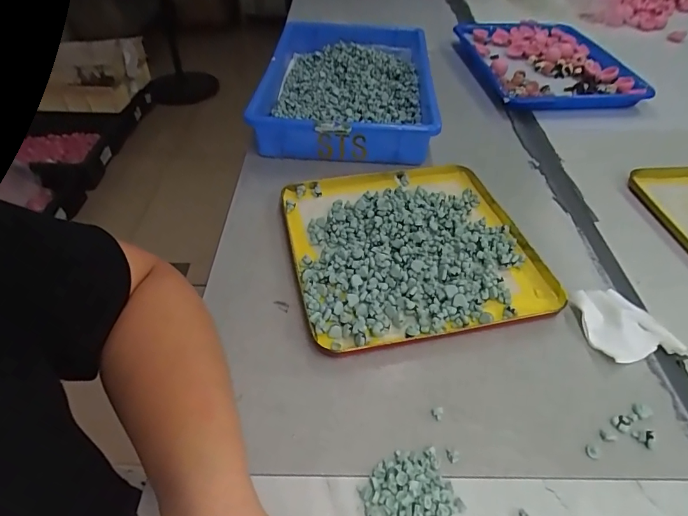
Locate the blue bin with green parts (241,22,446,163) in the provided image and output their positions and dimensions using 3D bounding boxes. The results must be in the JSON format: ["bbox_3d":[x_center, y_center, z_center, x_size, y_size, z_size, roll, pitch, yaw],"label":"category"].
[{"bbox_3d":[0.006,-0.297,0.721,0.265,0.056,0.441,3,45,2],"label":"blue bin with green parts"}]

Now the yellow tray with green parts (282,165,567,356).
[{"bbox_3d":[0.068,-0.022,0.470,0.244,0.021,0.251,-9,45,-10],"label":"yellow tray with green parts"}]

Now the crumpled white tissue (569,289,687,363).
[{"bbox_3d":[0.250,0.054,0.391,0.070,0.017,0.075,-8,45,-9],"label":"crumpled white tissue"}]

